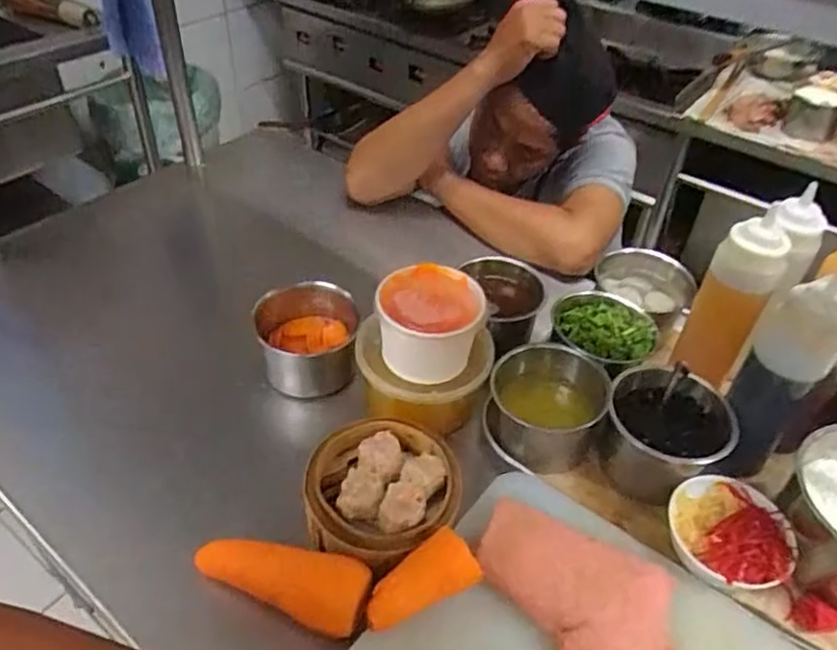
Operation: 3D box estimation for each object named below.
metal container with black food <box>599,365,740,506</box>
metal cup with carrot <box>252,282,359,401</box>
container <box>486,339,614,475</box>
[{"bbox_3d":[0.252,0.105,0.660,0.119,0.090,0.118,24,47,22],"label":"metal container with black food"},{"bbox_3d":[-0.128,0.020,0.749,0.111,0.089,0.116,1,43,-1],"label":"metal cup with carrot"},{"bbox_3d":[0.132,0.090,0.696,0.112,0.082,0.120,1,43,-1],"label":"container"}]

